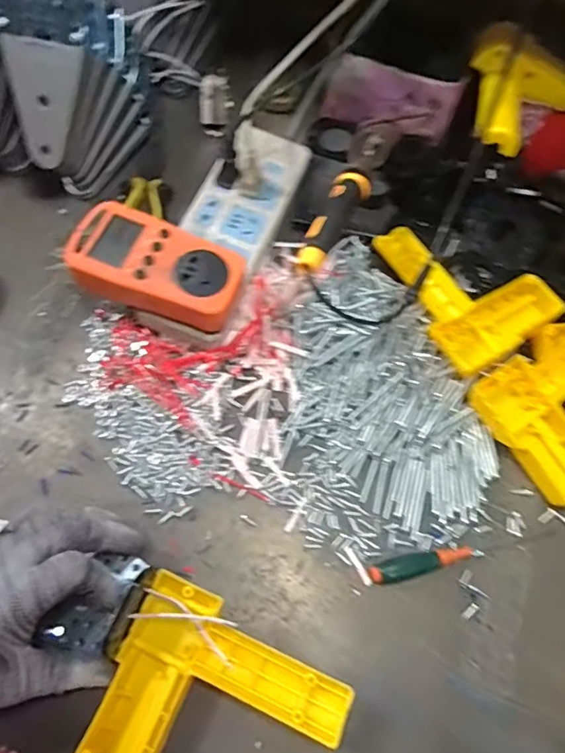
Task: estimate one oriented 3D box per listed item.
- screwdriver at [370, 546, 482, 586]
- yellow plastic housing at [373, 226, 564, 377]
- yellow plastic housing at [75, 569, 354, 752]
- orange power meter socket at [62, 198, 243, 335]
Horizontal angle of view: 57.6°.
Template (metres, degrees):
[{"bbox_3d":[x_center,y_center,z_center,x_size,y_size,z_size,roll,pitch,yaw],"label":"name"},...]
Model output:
[{"bbox_3d":[0.105,0.136,0.377,0.084,0.011,0.018,-14,69,-9],"label":"screwdriver"},{"bbox_3d":[0.159,-0.083,0.452,0.110,0.028,0.145,-29,72,-14],"label":"yellow plastic housing"},{"bbox_3d":[-0.042,0.209,0.325,0.143,0.035,0.114,23,73,8],"label":"yellow plastic housing"},{"bbox_3d":[-0.096,-0.082,0.399,0.126,0.035,0.075,20,68,5],"label":"orange power meter socket"}]

